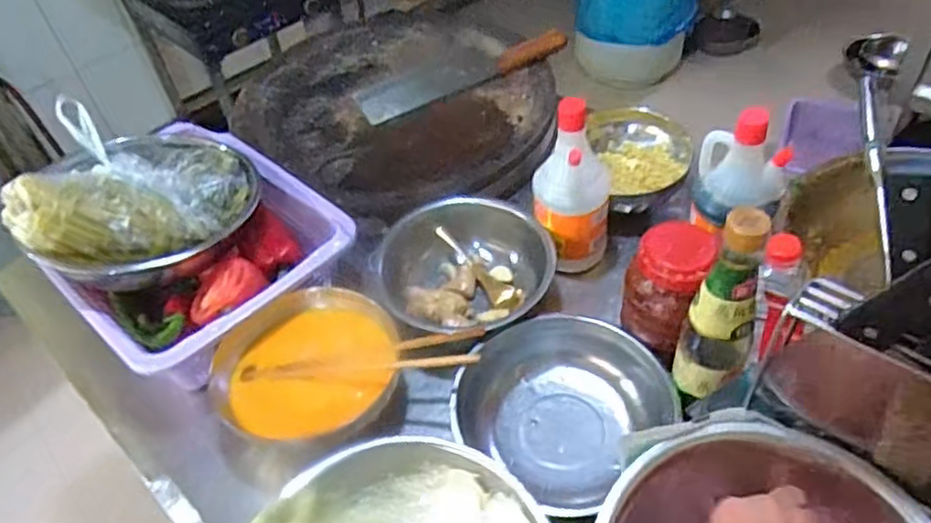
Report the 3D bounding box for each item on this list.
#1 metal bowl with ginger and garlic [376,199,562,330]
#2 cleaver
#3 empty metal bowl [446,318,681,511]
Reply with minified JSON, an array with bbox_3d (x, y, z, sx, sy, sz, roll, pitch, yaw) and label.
[{"bbox_3d":[0.000,0.015,0.785,0.172,0.099,0.179,-3,46,4],"label":"metal bowl with ginger and garlic"},{"bbox_3d":[-0.011,-0.306,1.043,0.325,0.033,0.095,-20,48,-12],"label":"cleaver"},{"bbox_3d":[0.098,0.147,0.683,0.191,0.065,0.176,-3,46,4],"label":"empty metal bowl"}]

